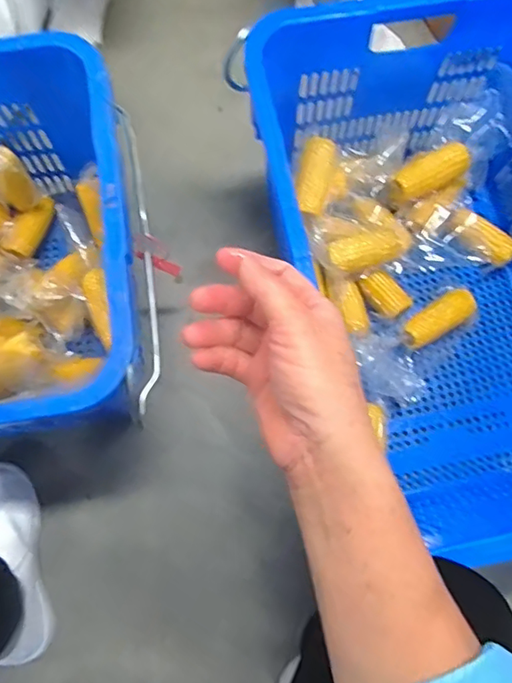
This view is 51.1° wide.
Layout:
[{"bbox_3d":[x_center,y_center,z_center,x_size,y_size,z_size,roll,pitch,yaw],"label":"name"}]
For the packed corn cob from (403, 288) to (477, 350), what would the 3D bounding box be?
[{"bbox_3d":[0.263,-0.031,0.786,0.124,0.056,0.046,-30,77,-10],"label":"packed corn cob"}]

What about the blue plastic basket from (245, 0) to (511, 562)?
[{"bbox_3d":[0.257,-0.082,0.676,0.404,0.307,0.602,-18,76,-7],"label":"blue plastic basket"}]

